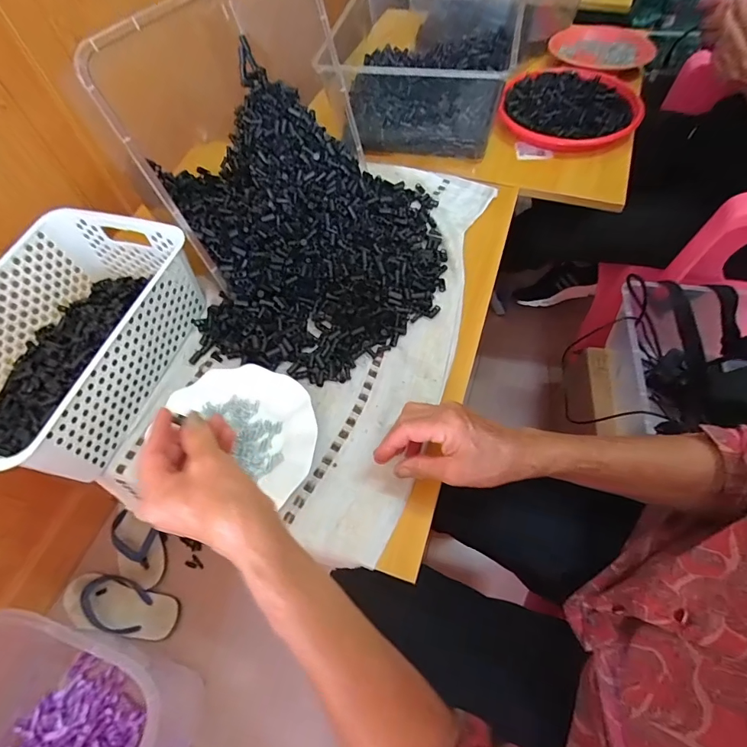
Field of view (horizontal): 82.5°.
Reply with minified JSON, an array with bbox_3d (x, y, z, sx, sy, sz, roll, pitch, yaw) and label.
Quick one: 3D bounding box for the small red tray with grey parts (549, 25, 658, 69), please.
[{"bbox_3d":[0.468,-0.676,0.878,0.197,0.031,0.187,13,61,11],"label":"small red tray with grey parts"}]

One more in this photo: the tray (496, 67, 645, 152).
[{"bbox_3d":[0.351,-0.486,0.765,0.239,0.027,0.254,16,62,12],"label":"tray"}]

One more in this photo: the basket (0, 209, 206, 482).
[{"bbox_3d":[-0.357,-0.038,0.495,0.197,0.099,0.301,13,61,10],"label":"basket"}]

